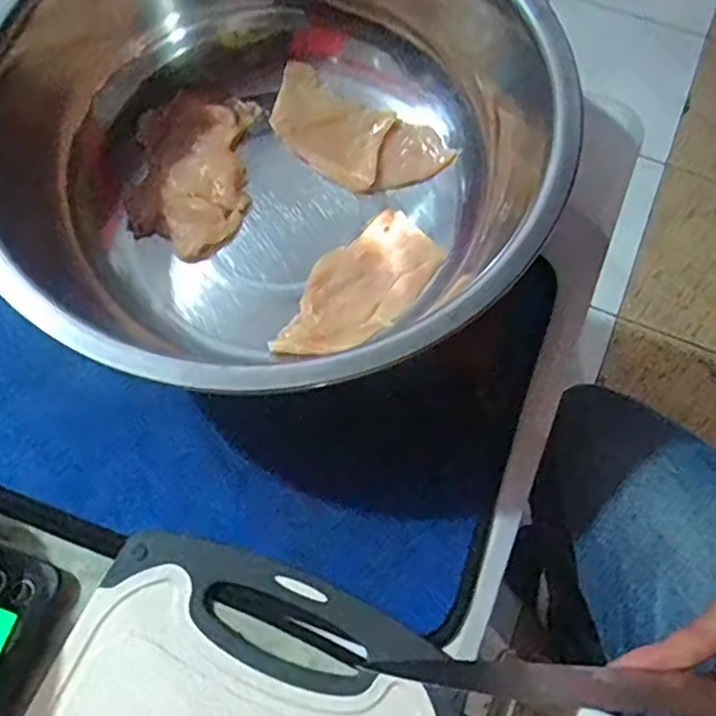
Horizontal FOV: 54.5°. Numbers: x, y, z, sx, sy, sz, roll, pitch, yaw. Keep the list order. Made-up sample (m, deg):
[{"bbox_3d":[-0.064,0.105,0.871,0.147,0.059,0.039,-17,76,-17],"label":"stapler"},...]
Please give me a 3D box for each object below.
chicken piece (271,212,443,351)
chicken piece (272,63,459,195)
[{"bbox_3d":[-0.002,-0.047,0.490,0.131,0.018,0.068,-36,74,-14],"label":"chicken piece"},{"bbox_3d":[-0.007,-0.170,0.533,0.147,0.024,0.069,33,72,10],"label":"chicken piece"}]

